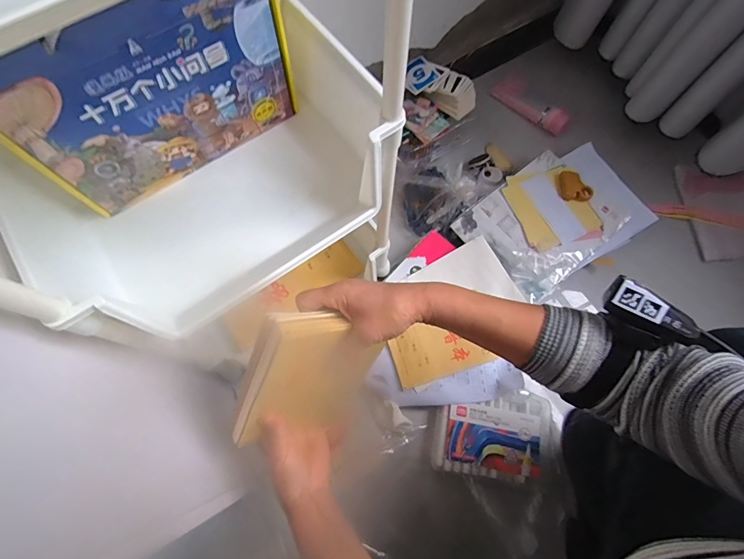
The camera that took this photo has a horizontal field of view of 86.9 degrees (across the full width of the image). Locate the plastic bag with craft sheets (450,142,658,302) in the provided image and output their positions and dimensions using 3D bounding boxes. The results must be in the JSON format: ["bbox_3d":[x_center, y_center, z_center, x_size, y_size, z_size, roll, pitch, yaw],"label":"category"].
[{"bbox_3d":[0.355,-0.122,0.764,0.327,0.026,0.231,-34,75,-12],"label":"plastic bag with craft sheets"}]

